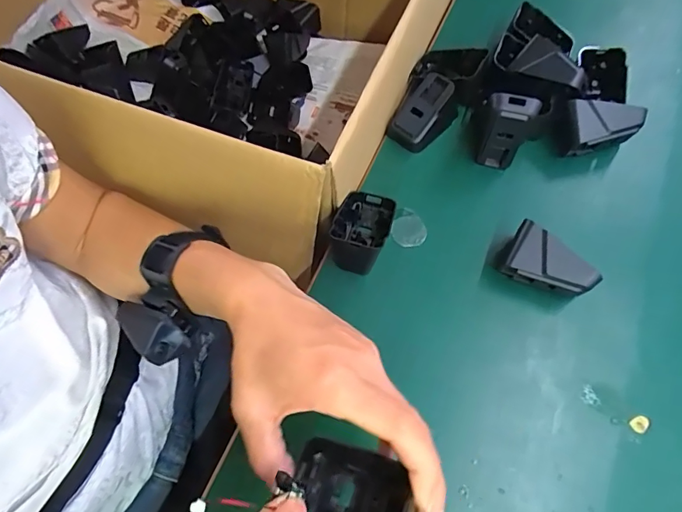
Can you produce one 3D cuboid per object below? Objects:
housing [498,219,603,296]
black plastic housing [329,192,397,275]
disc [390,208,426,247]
[{"bbox_3d":[0.157,0.008,0.341,0.062,0.041,0.031,29,72,13],"label":"housing"},{"bbox_3d":[0.016,-0.021,0.371,0.044,0.036,0.067,17,47,5],"label":"black plastic housing"},{"bbox_3d":[0.059,-0.023,0.383,0.029,0.006,0.033,18,69,9],"label":"disc"}]

